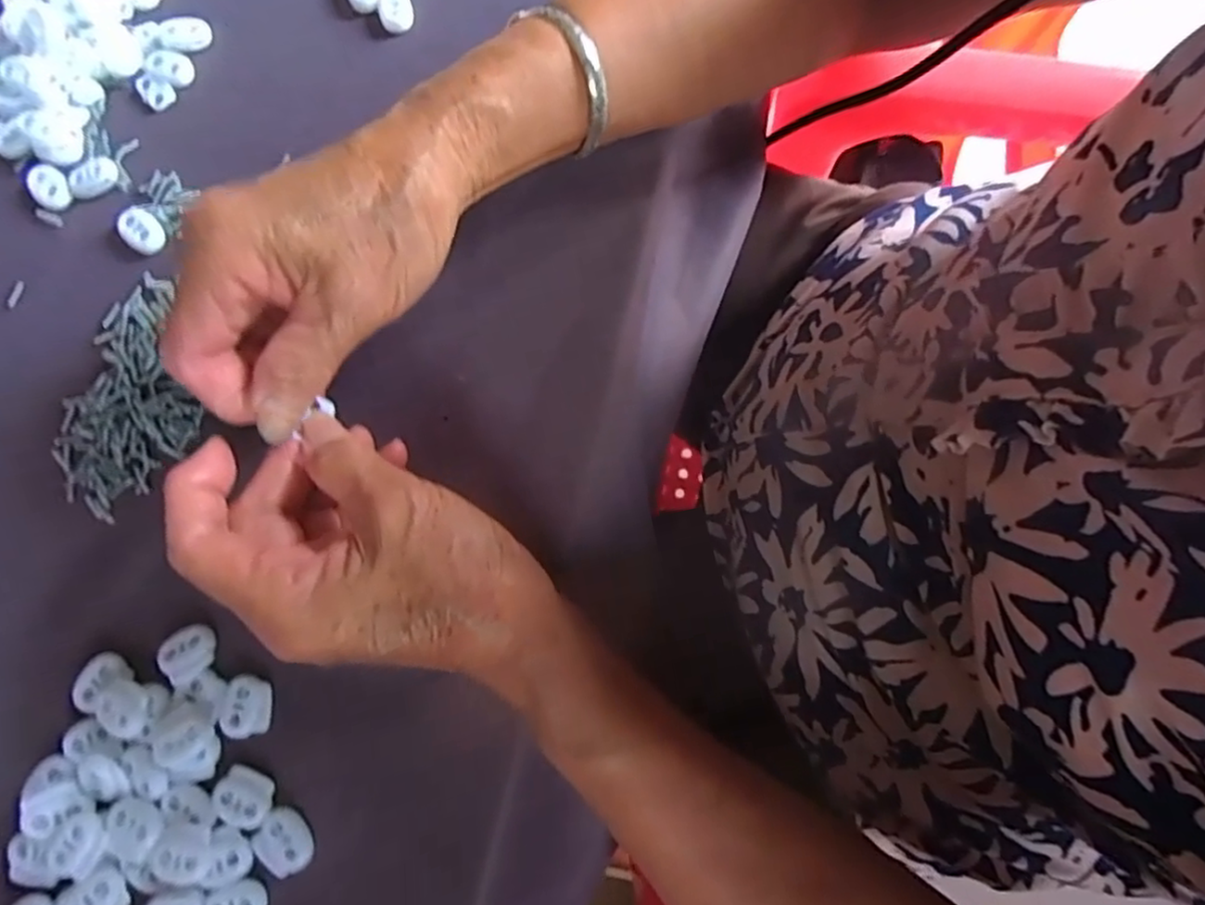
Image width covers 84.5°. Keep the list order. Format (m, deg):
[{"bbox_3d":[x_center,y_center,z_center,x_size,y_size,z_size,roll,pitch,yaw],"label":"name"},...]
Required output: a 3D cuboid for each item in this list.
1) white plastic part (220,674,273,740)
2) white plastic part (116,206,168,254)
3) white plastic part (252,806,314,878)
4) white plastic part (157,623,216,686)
[{"bbox_3d":[-0.139,0.099,0.258,0.019,0.004,0.023,9,79,3],"label":"white plastic part"},{"bbox_3d":[-0.209,-0.100,0.300,0.022,0.005,0.017,33,81,7],"label":"white plastic part"},{"bbox_3d":[-0.120,0.146,0.248,0.020,0.004,0.023,-42,81,-7],"label":"white plastic part"},{"bbox_3d":[-0.164,0.078,0.261,0.022,0.004,0.019,-41,81,-6],"label":"white plastic part"}]

